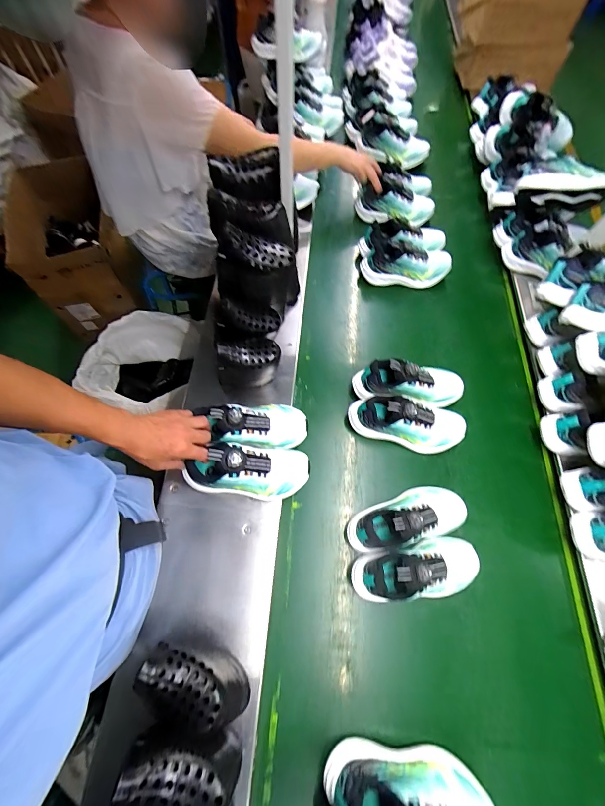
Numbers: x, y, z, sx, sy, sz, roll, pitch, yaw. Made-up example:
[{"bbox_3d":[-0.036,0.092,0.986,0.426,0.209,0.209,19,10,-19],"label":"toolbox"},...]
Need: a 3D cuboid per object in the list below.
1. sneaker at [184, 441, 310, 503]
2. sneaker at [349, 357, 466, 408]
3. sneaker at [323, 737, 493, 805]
[{"bbox_3d":[-0.099,0.123,0.579,0.217,0.091,0.089,-2,66,-1],"label":"sneaker"},{"bbox_3d":[0.232,-0.042,0.696,0.236,0.105,0.084,4,67,0],"label":"sneaker"},{"bbox_3d":[0.152,0.548,0.434,0.227,0.106,0.084,12,67,2],"label":"sneaker"}]

